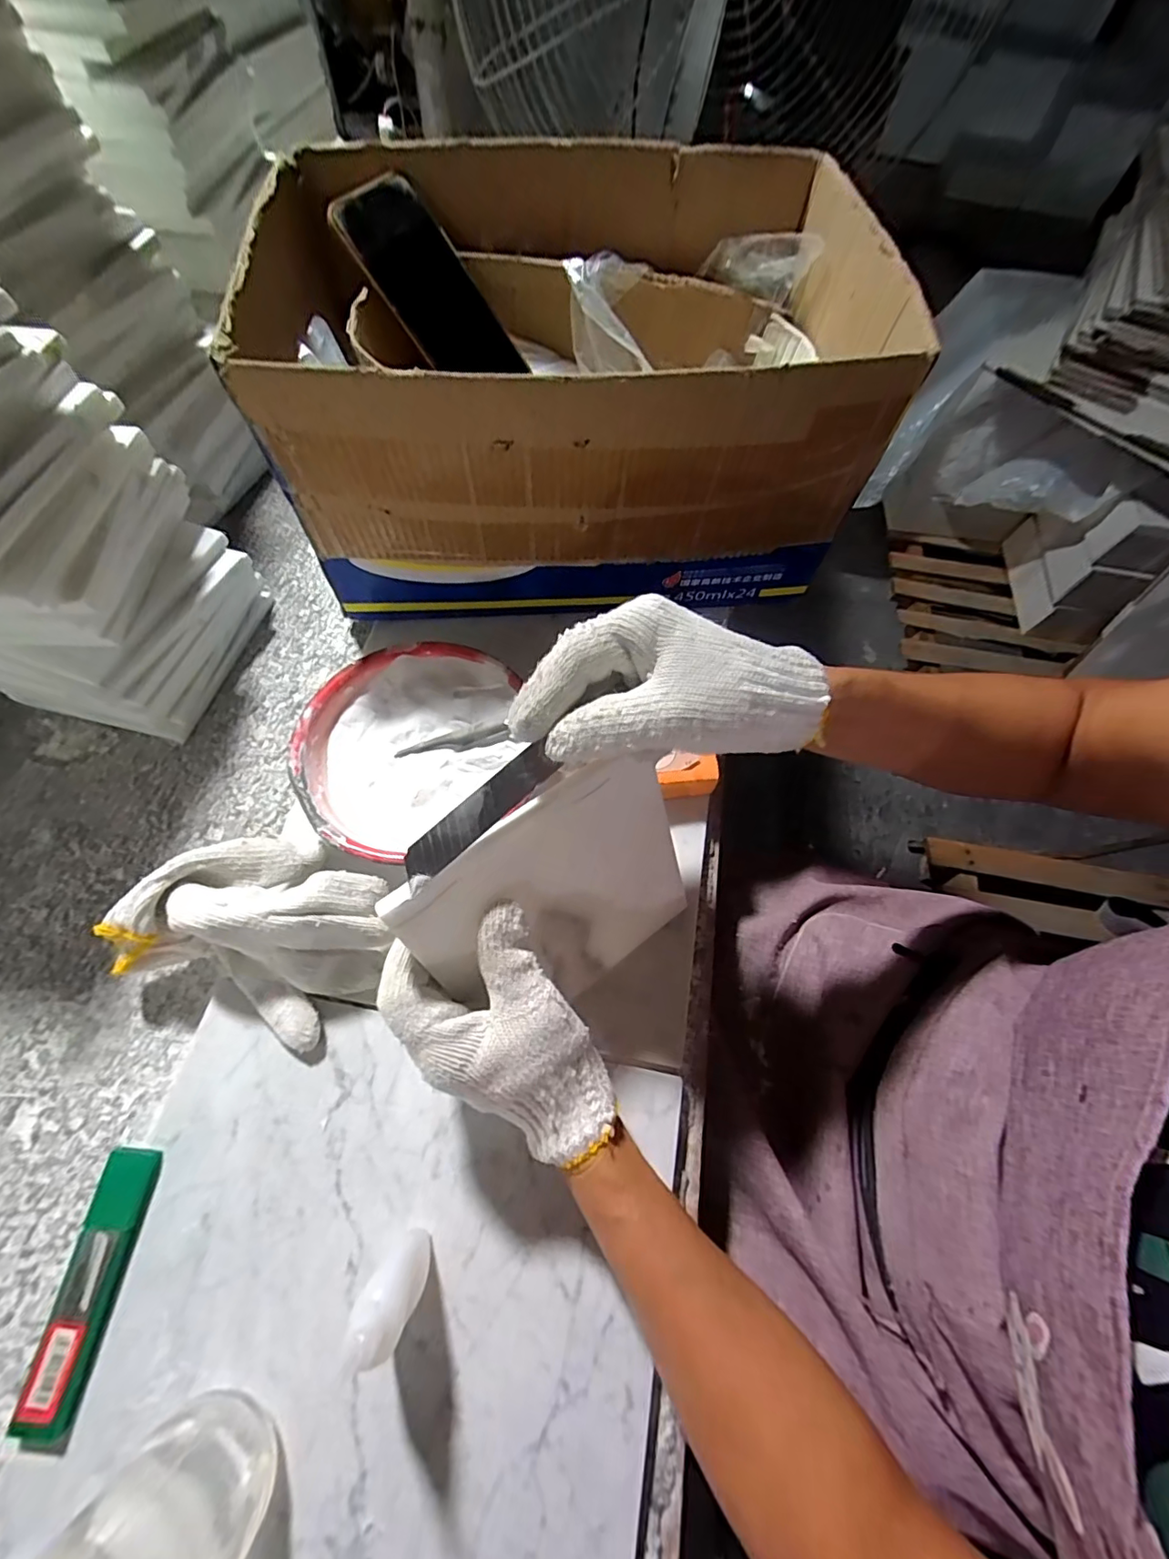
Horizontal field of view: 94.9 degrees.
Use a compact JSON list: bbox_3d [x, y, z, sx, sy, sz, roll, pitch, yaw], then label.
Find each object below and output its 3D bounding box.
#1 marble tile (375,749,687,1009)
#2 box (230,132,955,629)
[{"bbox_3d":[-0.009,0.069,0.302,0.146,0.153,0.008,-35,42,-13],"label":"marble tile"},{"bbox_3d":[-0.010,-0.325,0.441,0.427,0.188,0.314,-5,67,-2],"label":"box"}]

